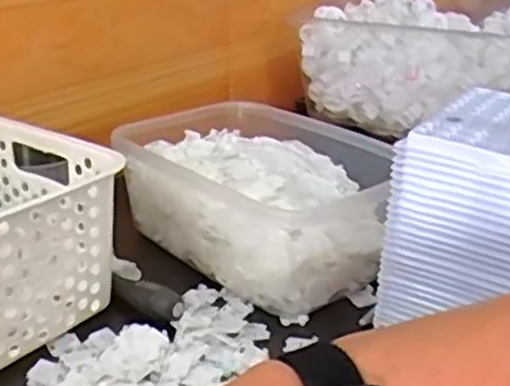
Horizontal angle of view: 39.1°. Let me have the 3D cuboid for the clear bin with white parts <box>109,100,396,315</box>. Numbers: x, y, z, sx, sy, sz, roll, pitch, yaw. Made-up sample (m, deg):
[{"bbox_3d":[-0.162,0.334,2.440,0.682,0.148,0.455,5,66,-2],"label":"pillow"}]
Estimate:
[{"bbox_3d":[0.006,-0.002,0.606,0.163,0.083,0.226,-19,30,-36],"label":"clear bin with white parts"}]

